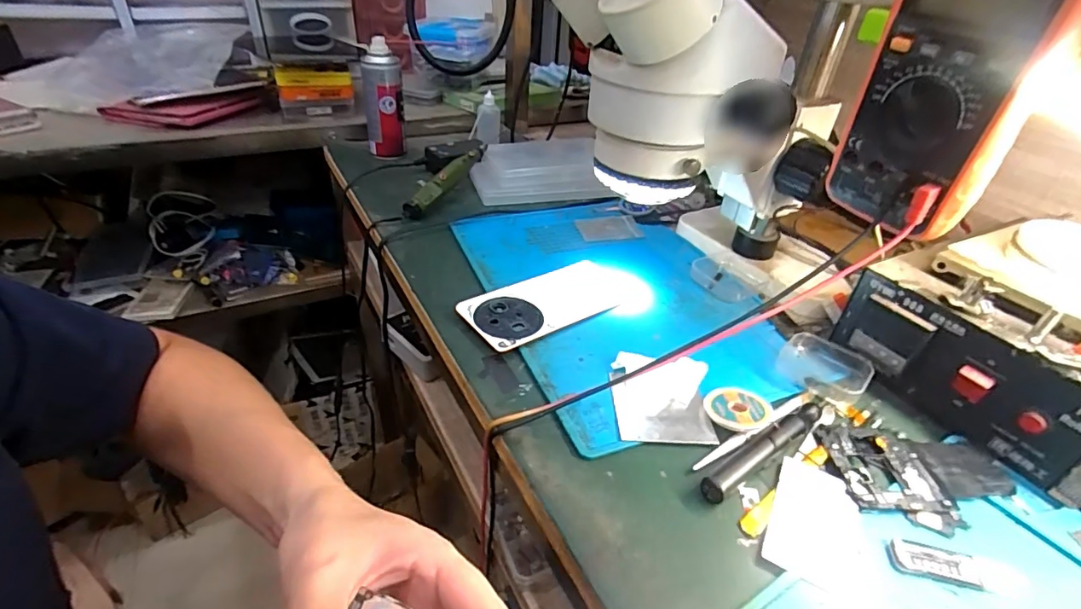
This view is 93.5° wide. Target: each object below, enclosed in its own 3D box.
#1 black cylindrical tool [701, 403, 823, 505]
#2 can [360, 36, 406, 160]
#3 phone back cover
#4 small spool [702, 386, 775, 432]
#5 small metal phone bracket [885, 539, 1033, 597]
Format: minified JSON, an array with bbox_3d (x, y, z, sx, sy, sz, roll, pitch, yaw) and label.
[{"bbox_3d":[0.153,0.096,0.341,0.125,0.012,0.014,-21,42,-30],"label":"black cylindrical tool"},{"bbox_3d":[-0.221,-0.282,0.714,0.048,0.145,0.045,2,36,-2],"label":"can"},{"bbox_3d":[0.007,-0.002,0.466,0.152,0.011,0.077,-20,42,-29],"label":"phone back cover"},{"bbox_3d":[0.141,0.075,0.365,0.044,0.012,0.044,2,36,-2],"label":"small spool"},{"bbox_3d":[0.234,0.146,0.284,0.068,0.004,0.020,10,36,9],"label":"small metal phone bracket"}]

